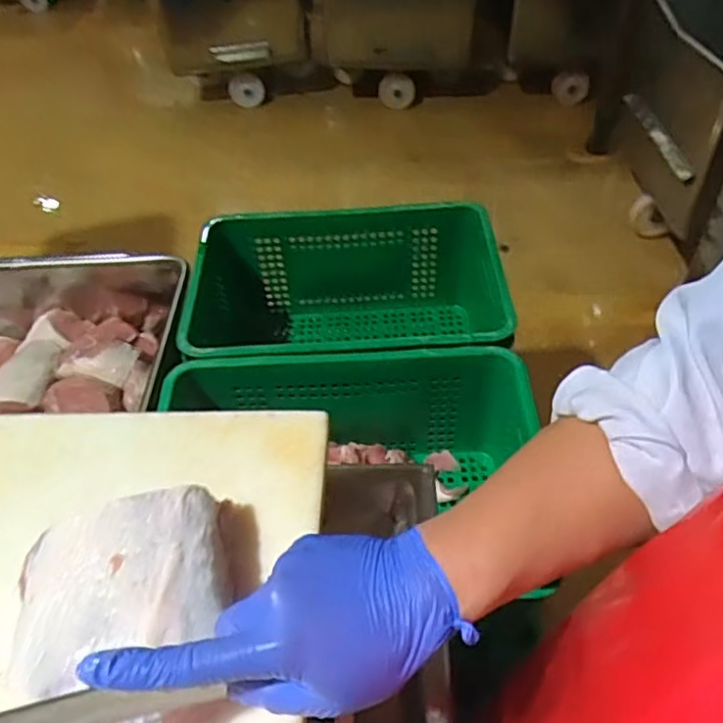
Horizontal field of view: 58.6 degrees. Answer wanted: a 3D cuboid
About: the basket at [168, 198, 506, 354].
[{"bbox_3d":[-0.018,-0.057,1.192,0.523,0.303,0.353,-5,48,-1],"label":"basket"}]

